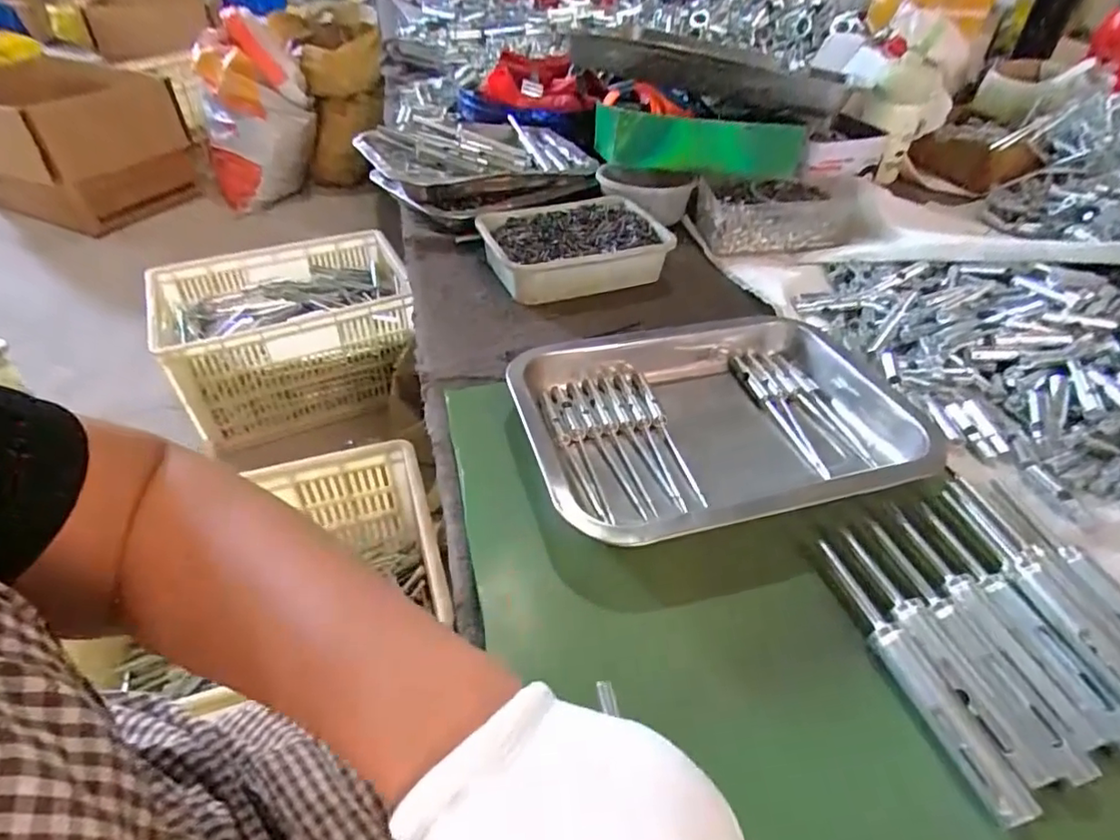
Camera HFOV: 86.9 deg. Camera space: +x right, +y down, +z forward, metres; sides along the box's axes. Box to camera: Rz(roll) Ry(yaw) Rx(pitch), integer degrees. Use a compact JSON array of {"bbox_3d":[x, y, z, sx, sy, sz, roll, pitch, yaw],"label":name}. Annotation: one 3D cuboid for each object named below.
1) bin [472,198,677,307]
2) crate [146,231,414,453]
[{"bbox_3d":[0.015,-0.174,0.601,0.174,0.049,0.126,-12,45,-14],"label":"bin"},{"bbox_3d":[-0.545,-0.179,1.252,0.465,0.264,0.300,-19,47,-21],"label":"crate"}]

